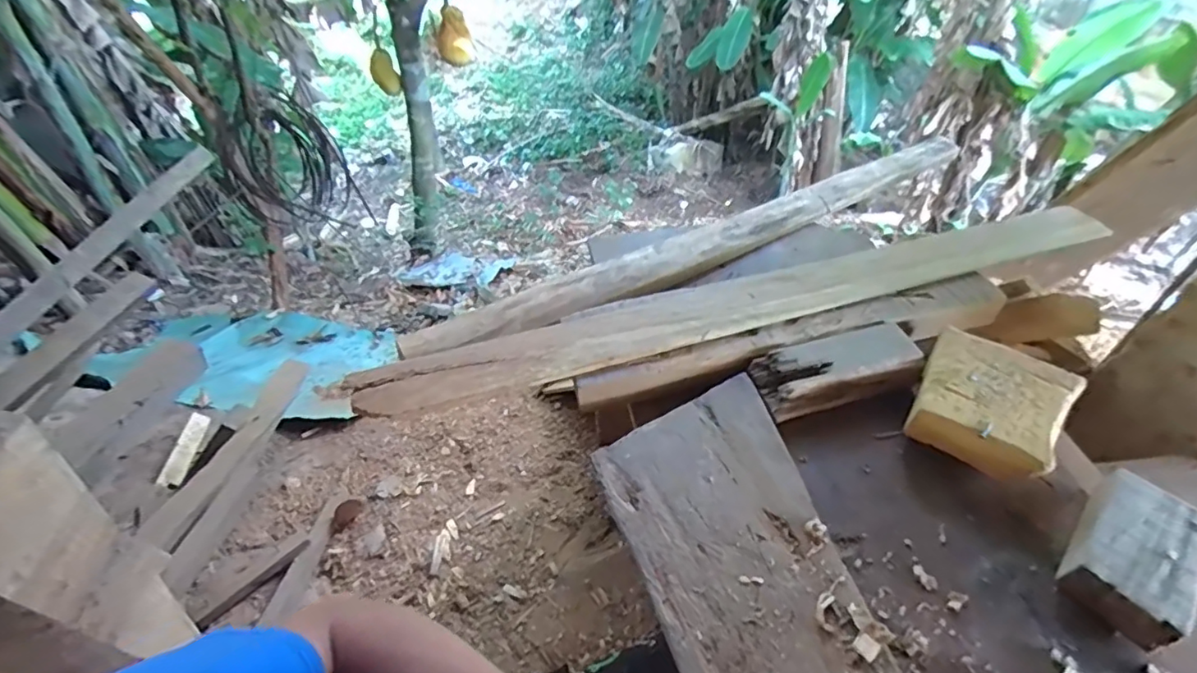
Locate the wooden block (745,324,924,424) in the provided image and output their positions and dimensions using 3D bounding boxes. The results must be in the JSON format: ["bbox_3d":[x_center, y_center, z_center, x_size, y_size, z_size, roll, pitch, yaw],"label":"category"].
[{"bbox_3d":[0.224,0.030,0.520,0.158,0.031,0.059,-15,49,-10],"label":"wooden block"}]

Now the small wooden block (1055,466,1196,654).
[{"bbox_3d":[0.389,0.156,0.399,0.118,0.037,0.067,-35,55,-25],"label":"small wooden block"}]

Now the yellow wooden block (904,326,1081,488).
[{"bbox_3d":[0.344,0.057,0.483,0.108,0.035,0.128,32,57,28],"label":"yellow wooden block"}]

